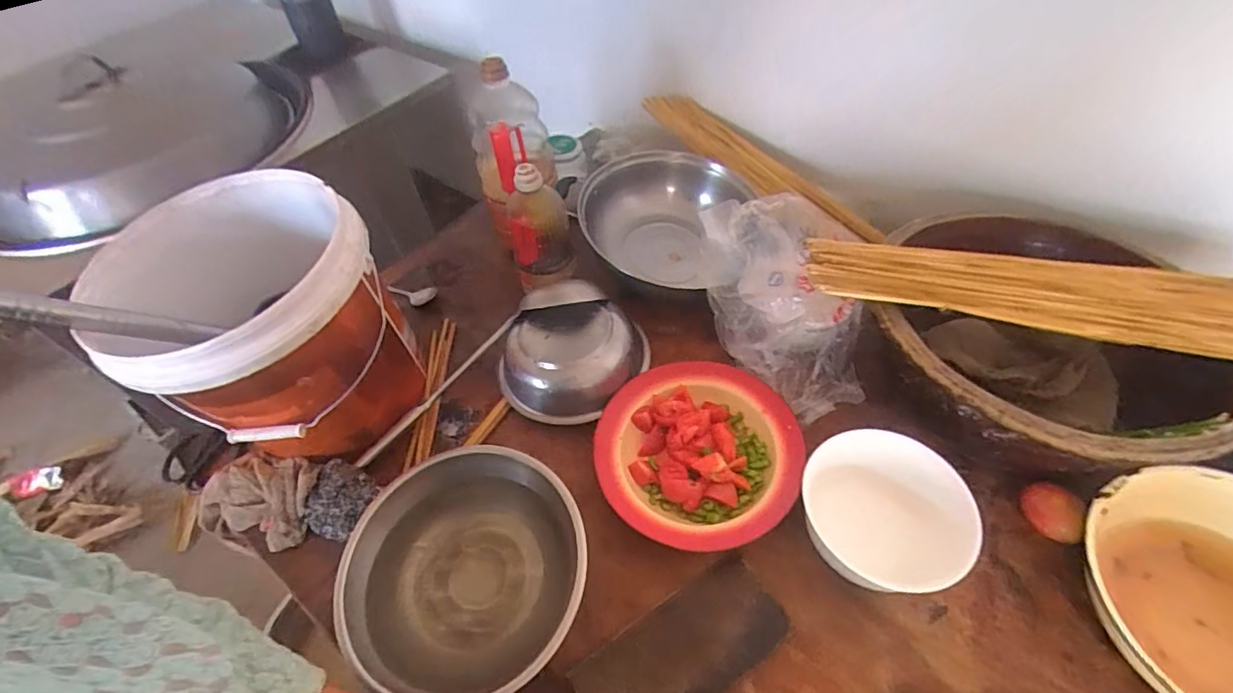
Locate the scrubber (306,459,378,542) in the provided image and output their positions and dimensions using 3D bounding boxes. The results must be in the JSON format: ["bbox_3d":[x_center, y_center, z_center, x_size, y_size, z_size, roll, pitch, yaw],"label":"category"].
[{"bbox_3d":[-0.301,0.169,0.599,0.063,0.033,0.072,17,55,17],"label":"scrubber"}]

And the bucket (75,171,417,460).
[{"bbox_3d":[-0.366,-0.022,0.593,0.230,0.217,0.240,-2,52,3],"label":"bucket"}]

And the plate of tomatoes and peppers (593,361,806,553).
[{"bbox_3d":[0.091,0.113,0.601,0.207,0.039,0.209,-2,52,3],"label":"plate of tomatoes and peppers"}]

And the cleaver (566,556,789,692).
[{"bbox_3d":[0.024,0.313,0.499,0.294,0.018,0.100,-36,57,-20],"label":"cleaver"}]

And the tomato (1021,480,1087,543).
[{"bbox_3d":[0.423,0.161,0.530,0.045,0.038,0.058,-25,54,-14],"label":"tomato"}]

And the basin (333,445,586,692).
[{"bbox_3d":[-0.148,0.221,0.537,0.216,0.075,0.225,-2,52,3],"label":"basin"}]

